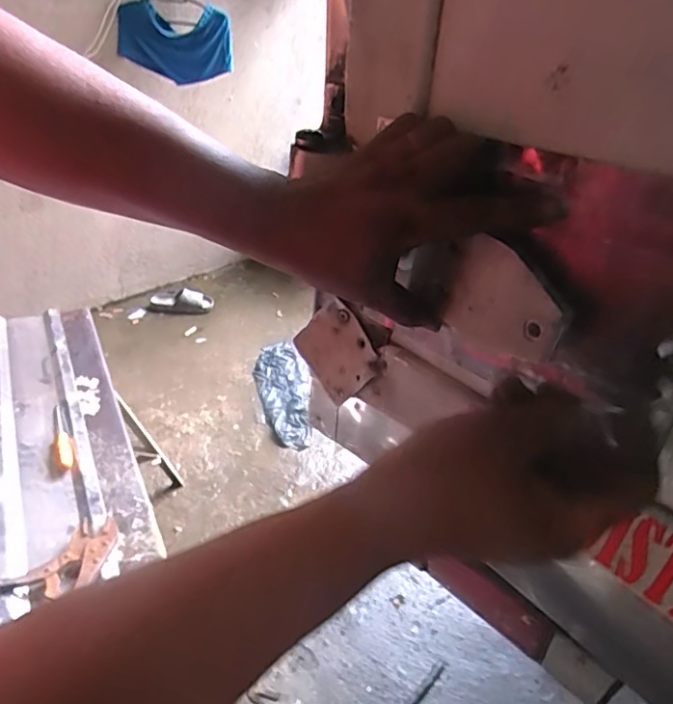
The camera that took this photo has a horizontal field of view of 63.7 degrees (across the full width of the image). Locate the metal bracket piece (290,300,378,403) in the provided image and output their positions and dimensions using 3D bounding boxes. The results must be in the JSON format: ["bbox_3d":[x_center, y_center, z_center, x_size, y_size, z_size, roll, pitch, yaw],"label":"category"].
[{"bbox_3d":[0.000,0.002,0.526,0.007,0.083,0.082,-18,71,-47],"label":"metal bracket piece"}]

